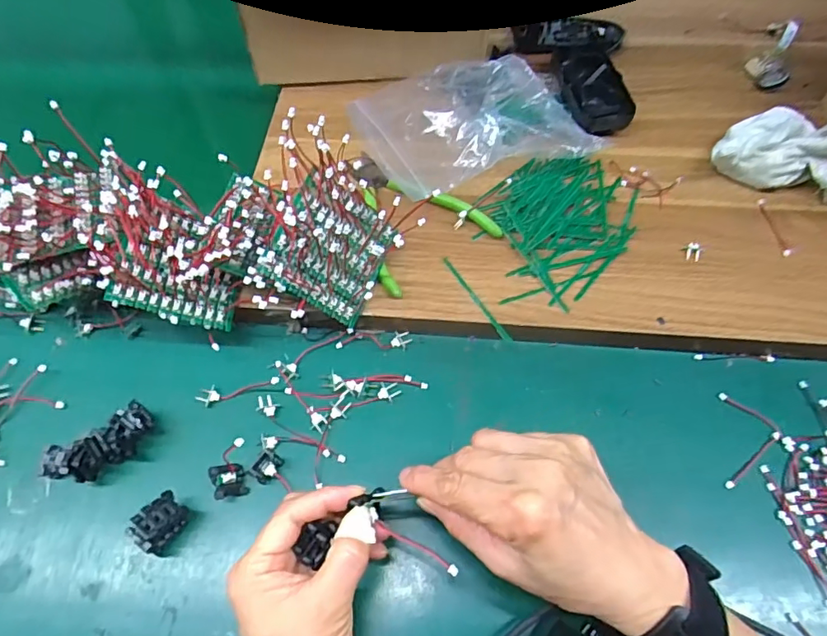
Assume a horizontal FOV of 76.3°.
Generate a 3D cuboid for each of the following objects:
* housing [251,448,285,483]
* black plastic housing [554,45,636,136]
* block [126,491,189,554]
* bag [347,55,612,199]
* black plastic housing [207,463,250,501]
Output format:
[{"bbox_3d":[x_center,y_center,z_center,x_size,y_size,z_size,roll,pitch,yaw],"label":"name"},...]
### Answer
[{"bbox_3d":[-0.100,0.101,0.357,0.014,0.016,0.020,27,64,16],"label":"housing"},{"bbox_3d":[0.165,-0.214,0.490,0.051,0.021,0.096,-8,60,-3],"label":"black plastic housing"},{"bbox_3d":[-0.162,0.131,0.338,0.023,0.026,0.031,34,66,19],"label":"block"},{"bbox_3d":[0.055,-0.189,0.463,0.197,0.042,0.159,-21,62,-10],"label":"bag"},{"bbox_3d":[-0.125,0.110,0.355,0.019,0.014,0.022,-20,62,-10],"label":"black plastic housing"}]

